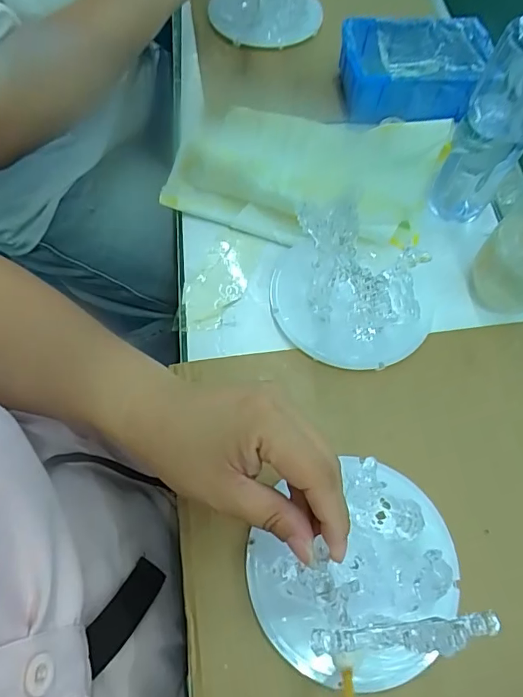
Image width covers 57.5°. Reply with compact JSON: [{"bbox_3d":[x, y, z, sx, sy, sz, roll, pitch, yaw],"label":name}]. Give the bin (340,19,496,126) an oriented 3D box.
[{"bbox_3d":[0.149,-0.280,0.472,0.142,0.054,0.096,4,63,-1],"label":"bin"}]

